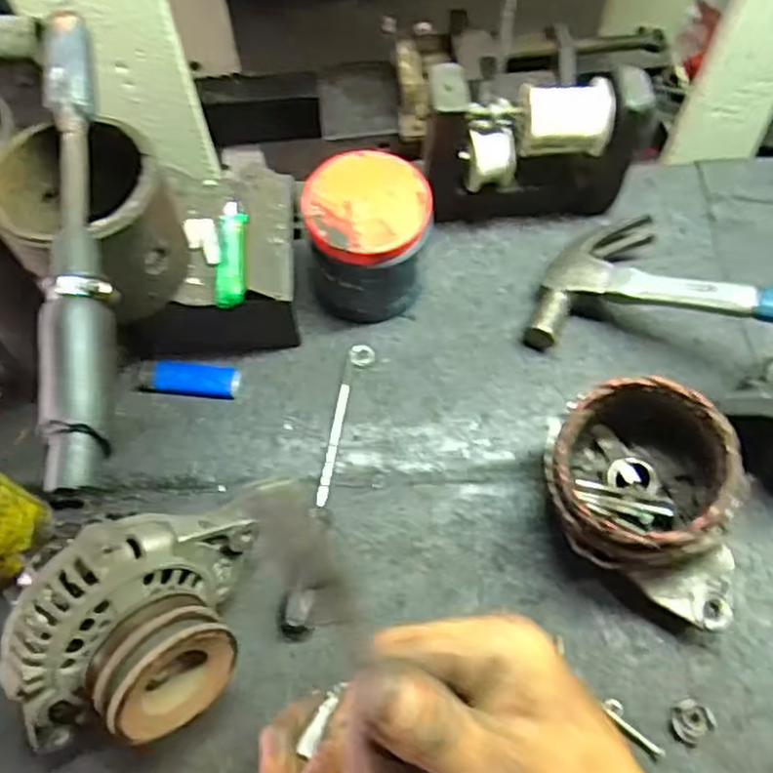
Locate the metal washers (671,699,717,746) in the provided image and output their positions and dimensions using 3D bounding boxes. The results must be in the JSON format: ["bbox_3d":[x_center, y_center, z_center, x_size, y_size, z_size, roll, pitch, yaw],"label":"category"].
[{"bbox_3d":[0.196,0.214,0.456,0.027,0.010,0.023,-35,69,-16],"label":"metal washers"}]

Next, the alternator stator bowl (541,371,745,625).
[{"bbox_3d":[0.166,0.077,0.467,0.116,0.114,0.155,-5,64,-3],"label":"alternator stator bowl"}]

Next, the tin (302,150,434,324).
[{"bbox_3d":[-0.014,-0.112,0.560,0.090,0.108,0.091,0,64,0],"label":"tin"}]

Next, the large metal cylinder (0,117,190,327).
[{"bbox_3d":[-0.164,-0.091,0.398,0.089,0.079,0.100,-38,70,-17],"label":"large metal cylinder"}]

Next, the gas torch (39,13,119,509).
[{"bbox_3d":[-0.149,-0.077,0.340,0.029,0.028,0.260,-9,64,-4],"label":"gas torch"}]

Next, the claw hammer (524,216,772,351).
[{"bbox_3d":[0.271,-0.058,0.499,0.329,0.026,0.118,13,62,35],"label":"claw hammer"}]

